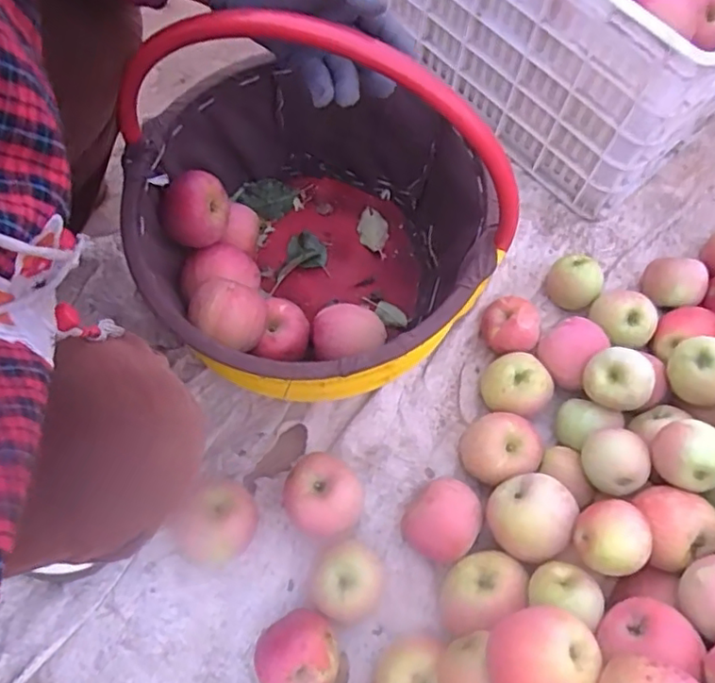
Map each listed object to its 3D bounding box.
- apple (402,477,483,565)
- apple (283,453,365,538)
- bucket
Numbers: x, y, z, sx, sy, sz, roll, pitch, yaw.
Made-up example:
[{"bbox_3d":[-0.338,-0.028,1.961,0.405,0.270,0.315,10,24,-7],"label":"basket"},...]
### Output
[{"bbox_3d":[0.089,0.186,0.639,0.069,0.069,0.075,1,67,-2],"label":"apple"},{"bbox_3d":[-0.035,0.164,0.648,0.080,0.073,0.076,1,67,-2],"label":"apple"},{"bbox_3d":[-0.042,-0.146,0.614,0.359,0.380,0.365,1,67,-2],"label":"bucket"}]

